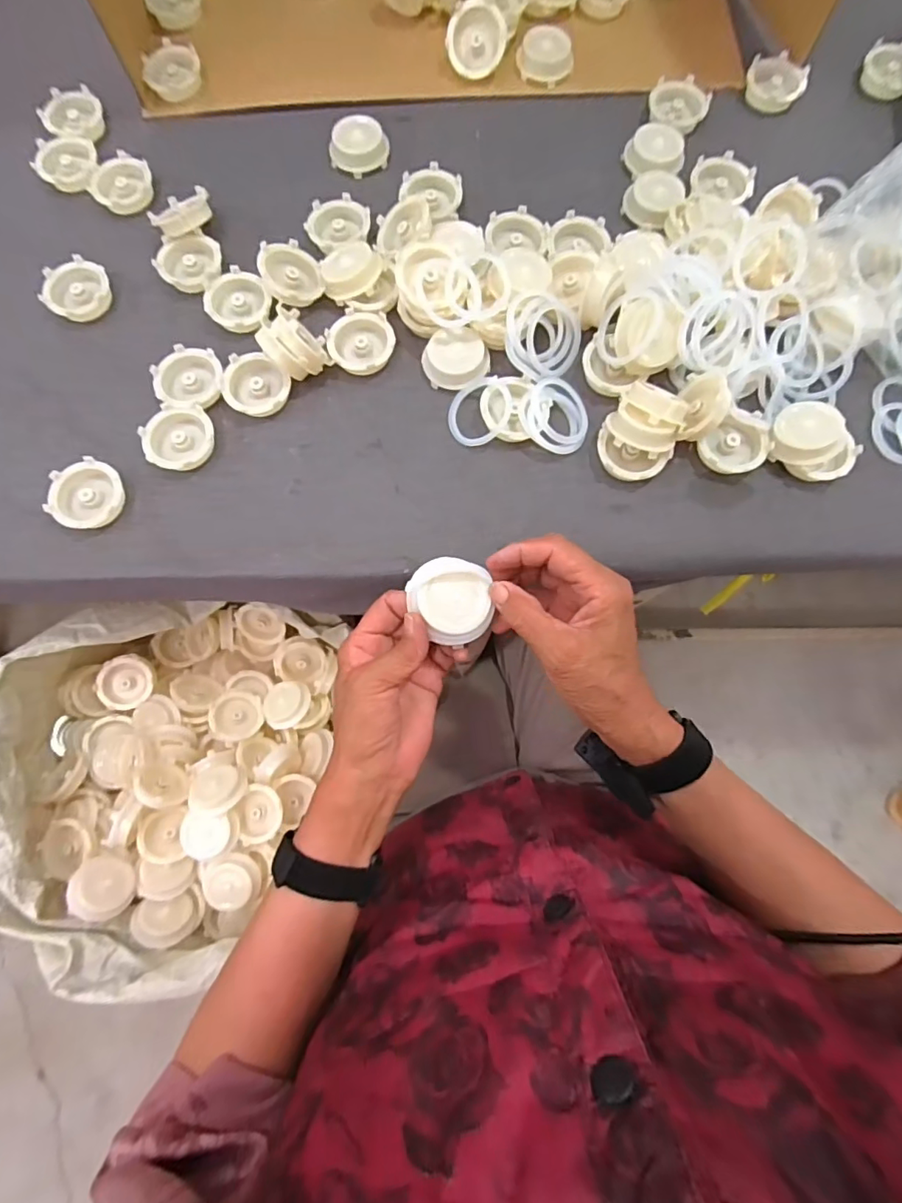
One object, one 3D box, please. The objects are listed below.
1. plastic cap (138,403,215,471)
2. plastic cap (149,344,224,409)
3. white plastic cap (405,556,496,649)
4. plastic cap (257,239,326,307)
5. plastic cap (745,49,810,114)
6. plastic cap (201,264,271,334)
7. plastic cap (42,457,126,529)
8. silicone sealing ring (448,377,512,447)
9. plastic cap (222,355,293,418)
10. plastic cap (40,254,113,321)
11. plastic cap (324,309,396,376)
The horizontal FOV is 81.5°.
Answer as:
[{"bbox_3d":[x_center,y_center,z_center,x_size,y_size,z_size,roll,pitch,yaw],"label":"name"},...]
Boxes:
[{"bbox_3d":[-0.229,-0.138,0.443,0.053,0.018,0.059,33,79,7],"label":"plastic cap"},{"bbox_3d":[-0.227,-0.193,0.458,0.059,0.019,0.052,6,78,1],"label":"plastic cap"},{"bbox_3d":[0.000,-0.001,0.342,0.052,0.011,0.057,-11,78,-2],"label":"white plastic cap"},{"bbox_3d":[-0.141,-0.292,0.464,0.053,0.013,0.056,0,90,-25],"label":"plastic cap"},{"bbox_3d":[0.331,-0.533,0.535,0.058,0.012,0.062,0,77,0],"label":"plastic cap"},{"bbox_3d":[-0.193,-0.271,0.475,0.055,0.015,0.064,-6,78,-1],"label":"plastic cap"},{"bbox_3d":[-0.300,-0.088,0.431,0.058,0.017,0.056,0,77,0],"label":"plastic cap"},{"bbox_3d":[0.023,-0.162,0.444,0.053,0.009,0.058,-1,87,19],"label":"silicone sealing ring"},{"bbox_3d":[-0.169,-0.187,0.451,0.051,0.020,0.058,-38,80,-8],"label":"plastic cap"},{"bbox_3d":[-0.343,-0.286,0.484,0.059,0.019,0.059,-36,80,-8],"label":"plastic cap"},{"bbox_3d":[-0.080,-0.226,0.462,0.058,0.015,0.058,0,77,0],"label":"plastic cap"}]

